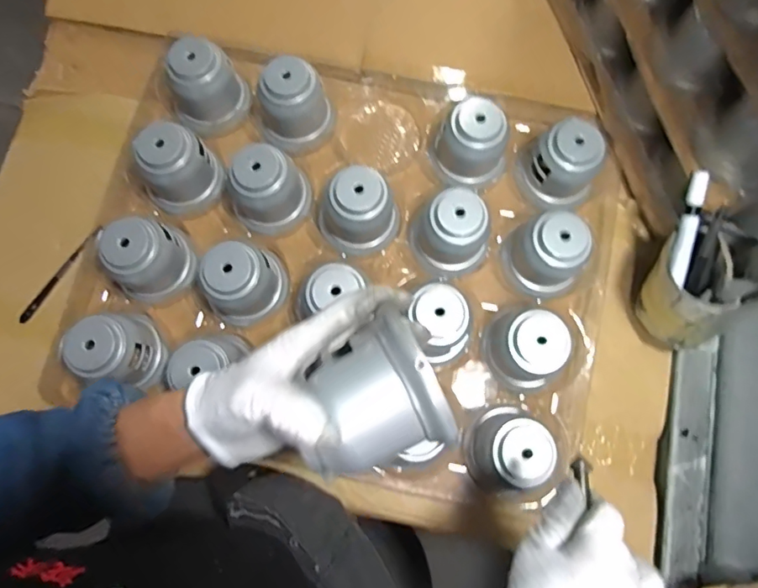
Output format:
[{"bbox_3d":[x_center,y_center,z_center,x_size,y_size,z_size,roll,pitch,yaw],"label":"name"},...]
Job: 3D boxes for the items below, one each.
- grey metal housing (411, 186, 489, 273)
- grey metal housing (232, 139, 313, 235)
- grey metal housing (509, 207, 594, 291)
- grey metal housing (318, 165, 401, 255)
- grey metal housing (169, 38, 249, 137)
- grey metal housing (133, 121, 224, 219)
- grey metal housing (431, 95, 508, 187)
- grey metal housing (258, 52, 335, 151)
[{"bbox_3d":[0.076,-0.066,0.567,0.066,0.089,0.067,0,79,-1],"label":"grey metal housing"},{"bbox_3d":[-0.122,-0.113,0.572,0.086,0.085,0.075,-31,80,-6],"label":"grey metal housing"},{"bbox_3d":[0.184,-0.042,0.560,0.082,0.088,0.073,17,79,3],"label":"grey metal housing"},{"bbox_3d":[-0.022,-0.086,0.569,0.078,0.086,0.074,0,79,-1],"label":"grey metal housing"},{"bbox_3d":[-0.201,-0.238,0.601,0.089,0.081,0.076,-25,80,-6],"label":"grey metal housing"},{"bbox_3d":[-0.222,-0.135,0.575,0.069,0.082,0.082,43,81,7],"label":"grey metal housing"},{"bbox_3d":[0.101,-0.168,0.586,0.068,0.087,0.084,-29,80,-6],"label":"grey metal housing"},{"bbox_3d":[-0.098,-0.211,0.592,0.078,0.082,0.077,-41,82,-8],"label":"grey metal housing"}]

